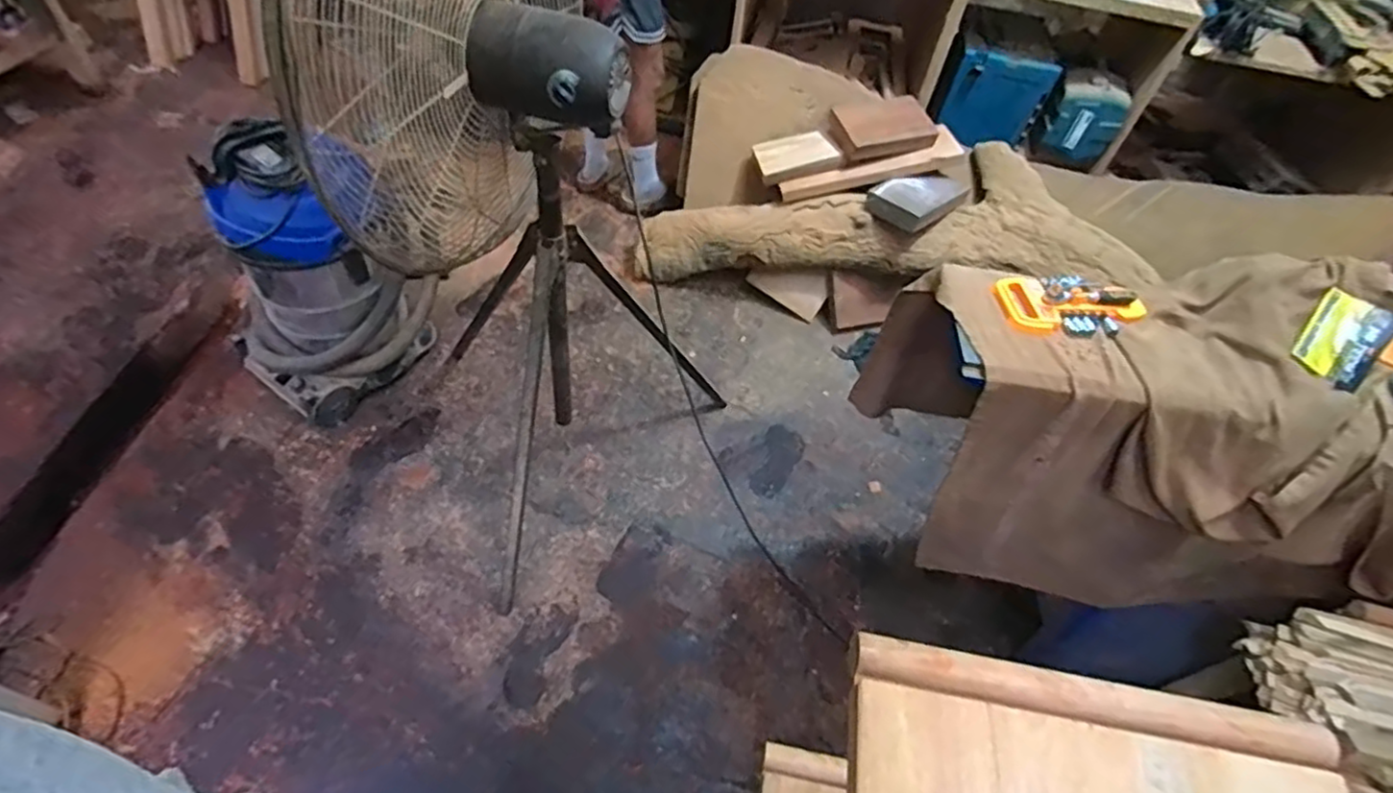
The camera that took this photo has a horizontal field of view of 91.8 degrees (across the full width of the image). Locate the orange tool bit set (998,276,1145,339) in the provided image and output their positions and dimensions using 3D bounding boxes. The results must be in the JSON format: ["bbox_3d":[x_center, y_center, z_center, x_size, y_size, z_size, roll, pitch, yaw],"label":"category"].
[{"bbox_3d":[0.598,-0.149,1.072,0.240,0.024,0.123,0,52,-8],"label":"orange tool bit set"}]

